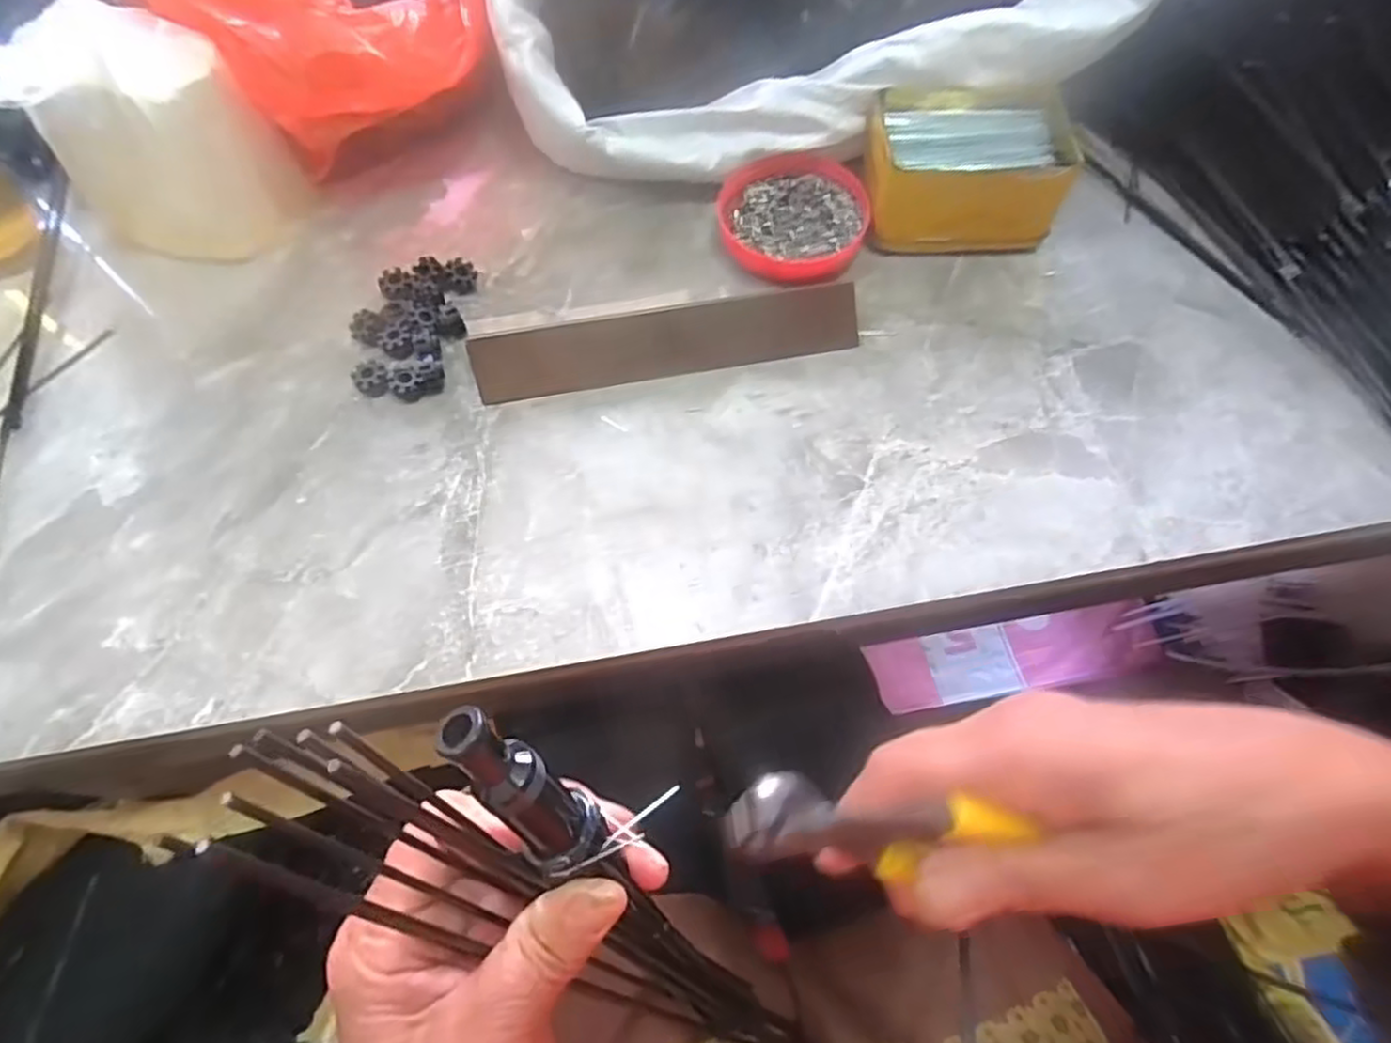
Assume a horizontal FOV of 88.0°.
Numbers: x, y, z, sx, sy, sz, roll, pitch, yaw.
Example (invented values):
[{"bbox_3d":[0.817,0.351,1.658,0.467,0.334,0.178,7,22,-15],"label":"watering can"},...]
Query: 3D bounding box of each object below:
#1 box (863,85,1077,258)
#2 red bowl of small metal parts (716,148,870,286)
[{"bbox_3d":[0.163,-0.212,0.441,0.113,0.052,0.085,3,65,2],"label":"box"},{"bbox_3d":[0.061,-0.189,0.450,0.090,0.017,0.098,0,65,1],"label":"red bowl of small metal parts"}]

